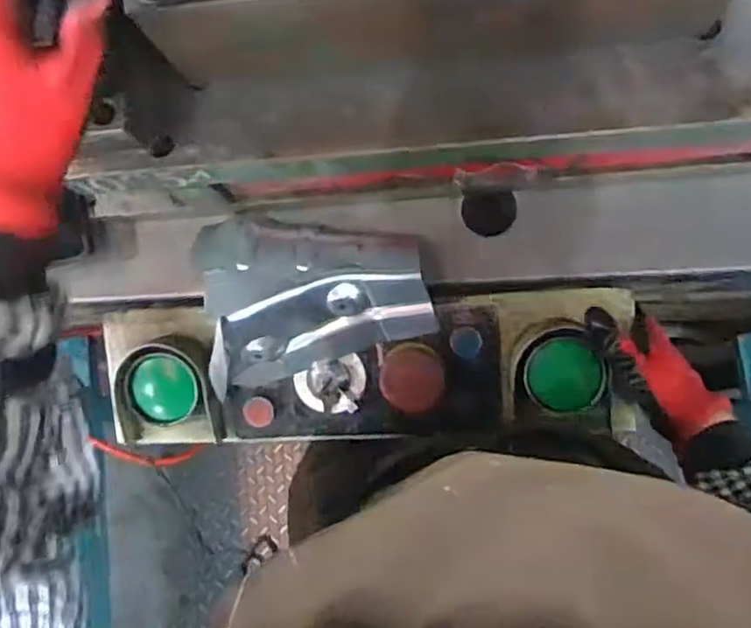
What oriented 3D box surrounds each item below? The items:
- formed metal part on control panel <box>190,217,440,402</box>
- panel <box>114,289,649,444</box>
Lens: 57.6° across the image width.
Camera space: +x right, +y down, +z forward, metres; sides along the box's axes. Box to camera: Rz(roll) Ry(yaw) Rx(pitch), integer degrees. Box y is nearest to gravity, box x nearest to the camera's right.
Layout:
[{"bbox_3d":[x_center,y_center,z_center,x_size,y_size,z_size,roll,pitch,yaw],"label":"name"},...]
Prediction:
[{"bbox_3d":[-0.061,-0.027,0.611,0.206,0.077,0.147,-14,83,4],"label":"formed metal part on control panel"},{"bbox_3d":[-0.012,0.053,0.644,0.482,0.066,0.128,-4,84,8],"label":"panel"}]

